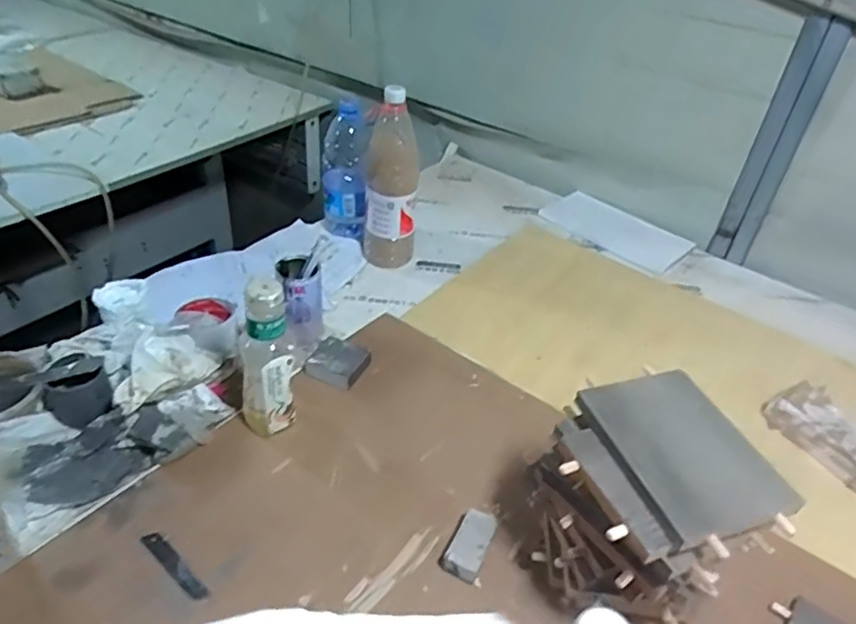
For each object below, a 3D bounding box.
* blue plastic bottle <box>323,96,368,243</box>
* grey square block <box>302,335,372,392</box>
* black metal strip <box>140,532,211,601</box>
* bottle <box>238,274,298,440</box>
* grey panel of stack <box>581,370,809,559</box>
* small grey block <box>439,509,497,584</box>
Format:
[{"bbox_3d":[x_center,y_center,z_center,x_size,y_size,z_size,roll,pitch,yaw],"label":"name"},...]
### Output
[{"bbox_3d":[-0.150,-0.247,1.074,0.075,0.238,0.085,-2,39,-11],"label":"blue plastic bottle"},{"bbox_3d":[-0.122,0.069,0.822,0.071,0.033,0.060,23,41,20],"label":"grey square block"},{"bbox_3d":[-0.251,0.251,0.592,0.092,0.010,0.017,31,44,28],"label":"black metal strip"},{"bbox_3d":[-0.182,0.058,0.682,0.059,0.198,0.052,-18,44,-28],"label":"bottle"},{"bbox_3d":[0.210,0.116,0.500,0.114,0.020,0.159,-13,48,-18],"label":"grey panel of stack"},{"bbox_3d":[0.044,0.240,0.623,0.039,0.031,0.068,19,40,16],"label":"small grey block"}]

